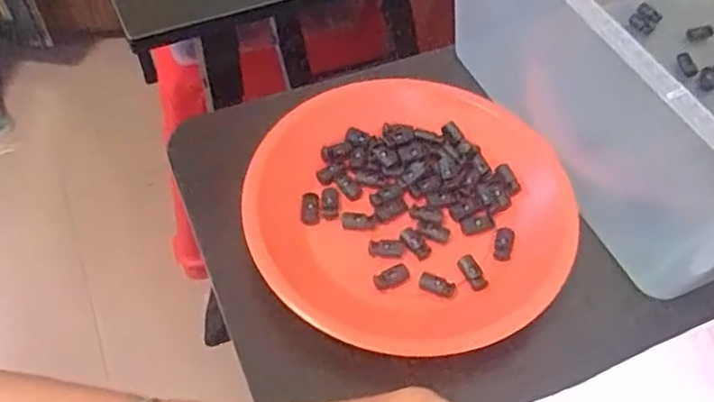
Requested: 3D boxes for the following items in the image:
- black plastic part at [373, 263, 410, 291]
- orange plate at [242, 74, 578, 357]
[{"bbox_3d":[0.020,0.044,0.370,0.022,0.004,0.013,-21,58,-10],"label":"black plastic part"},{"bbox_3d":[0.032,0.004,0.390,0.184,0.032,0.190,-2,56,2],"label":"orange plate"}]

